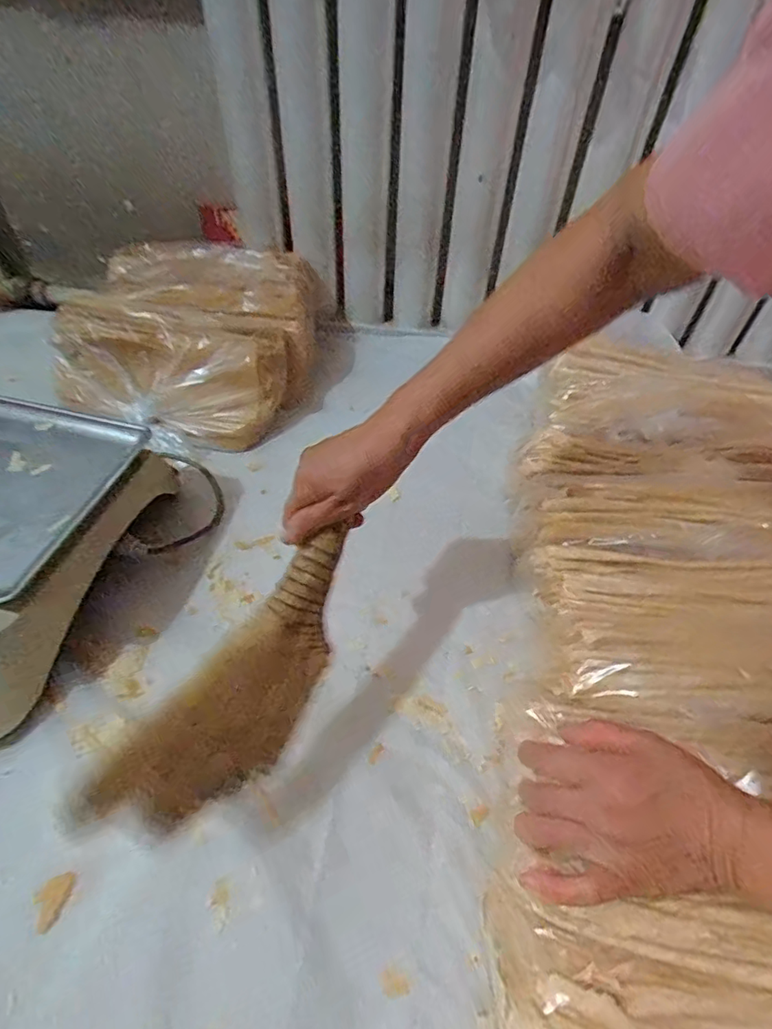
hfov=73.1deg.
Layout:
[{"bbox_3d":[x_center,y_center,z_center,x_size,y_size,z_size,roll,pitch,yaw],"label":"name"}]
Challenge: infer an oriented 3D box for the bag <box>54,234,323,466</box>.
[{"bbox_3d":[-0.283,-0.257,0.767,0.340,0.142,0.337,4,46,0],"label":"bag"}]

